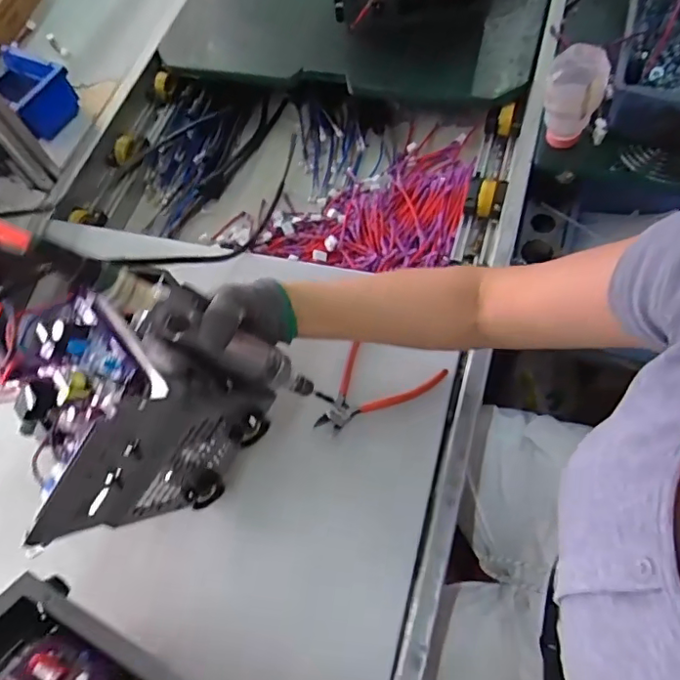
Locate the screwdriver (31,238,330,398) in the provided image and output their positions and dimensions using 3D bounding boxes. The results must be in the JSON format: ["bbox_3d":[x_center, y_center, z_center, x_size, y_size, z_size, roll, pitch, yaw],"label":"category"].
[{"bbox_3d":[-0.112,-0.004,0.470,0.027,0.291,0.036,-16,52,46],"label":"screwdriver"}]

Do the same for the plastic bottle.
[{"bbox_3d":[0.275,-0.287,0.672,0.067,0.105,0.063,7,65,12],"label":"plastic bottle"}]

